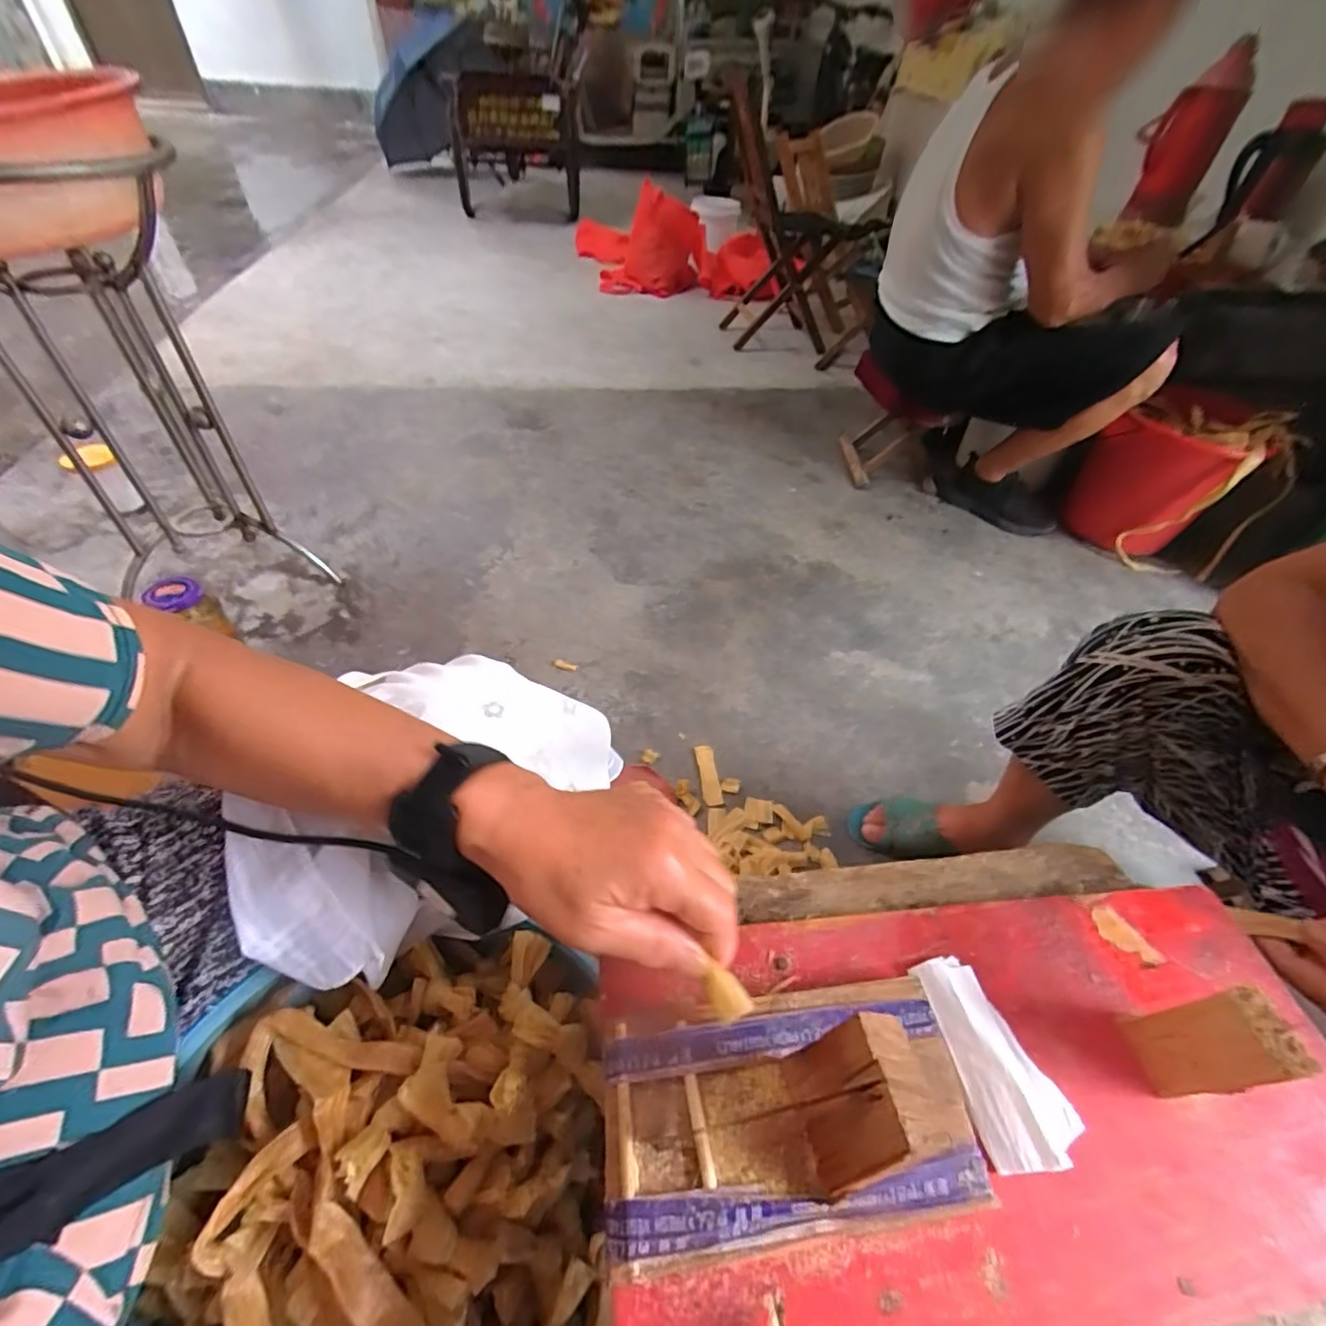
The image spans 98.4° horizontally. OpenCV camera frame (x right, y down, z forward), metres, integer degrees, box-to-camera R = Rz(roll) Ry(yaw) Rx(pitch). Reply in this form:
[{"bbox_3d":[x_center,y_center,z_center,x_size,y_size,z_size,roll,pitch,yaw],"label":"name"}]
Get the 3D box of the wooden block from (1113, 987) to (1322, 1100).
[{"bbox_3d":[0.251,0.177,0.266,0.018,0.072,0.036,-6,49,-9],"label":"wooden block"}]

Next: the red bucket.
[{"bbox_3d":[1.123,-0.419,1.304,0.268,0.279,0.263,-34,58,-29],"label":"red bucket"}]

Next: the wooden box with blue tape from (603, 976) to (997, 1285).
[{"bbox_3d":[0.056,0.174,0.230,0.164,0.076,0.083,-4,49,-7],"label":"wooden box with blue tape"}]

